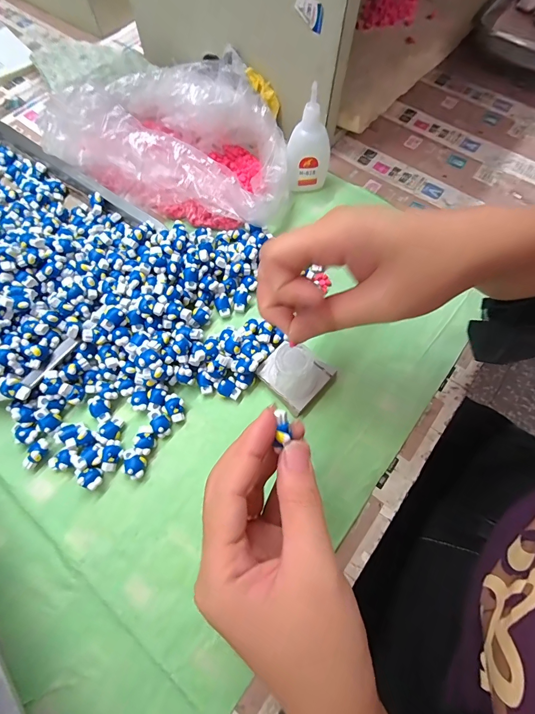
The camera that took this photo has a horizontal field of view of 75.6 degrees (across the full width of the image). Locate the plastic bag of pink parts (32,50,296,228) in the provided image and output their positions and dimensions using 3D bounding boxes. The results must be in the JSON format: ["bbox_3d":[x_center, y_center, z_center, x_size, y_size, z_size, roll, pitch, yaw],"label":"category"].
[{"bbox_3d":[-0.088,-0.244,0.366,0.264,0.065,0.183,24,69,10],"label":"plastic bag of pink parts"}]

